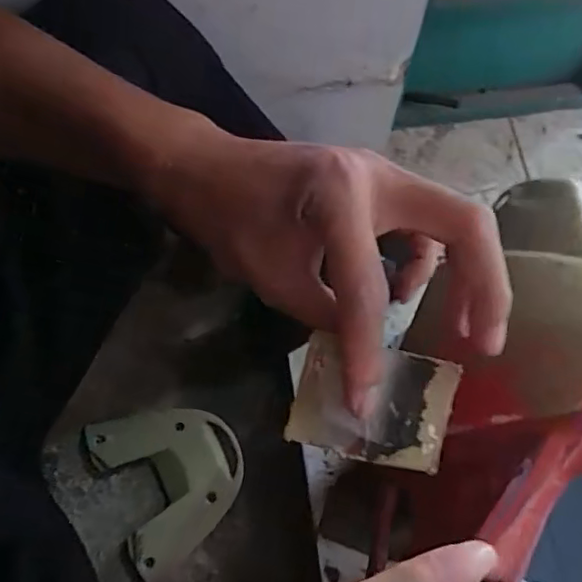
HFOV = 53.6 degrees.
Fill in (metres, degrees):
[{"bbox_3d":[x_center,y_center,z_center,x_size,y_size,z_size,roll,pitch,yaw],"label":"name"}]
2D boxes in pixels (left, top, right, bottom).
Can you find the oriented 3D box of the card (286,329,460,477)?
[{"bbox_3d":[0.031,0.044,0.222,0.059,0.007,0.044,13,94,6],"label":"card"}]

